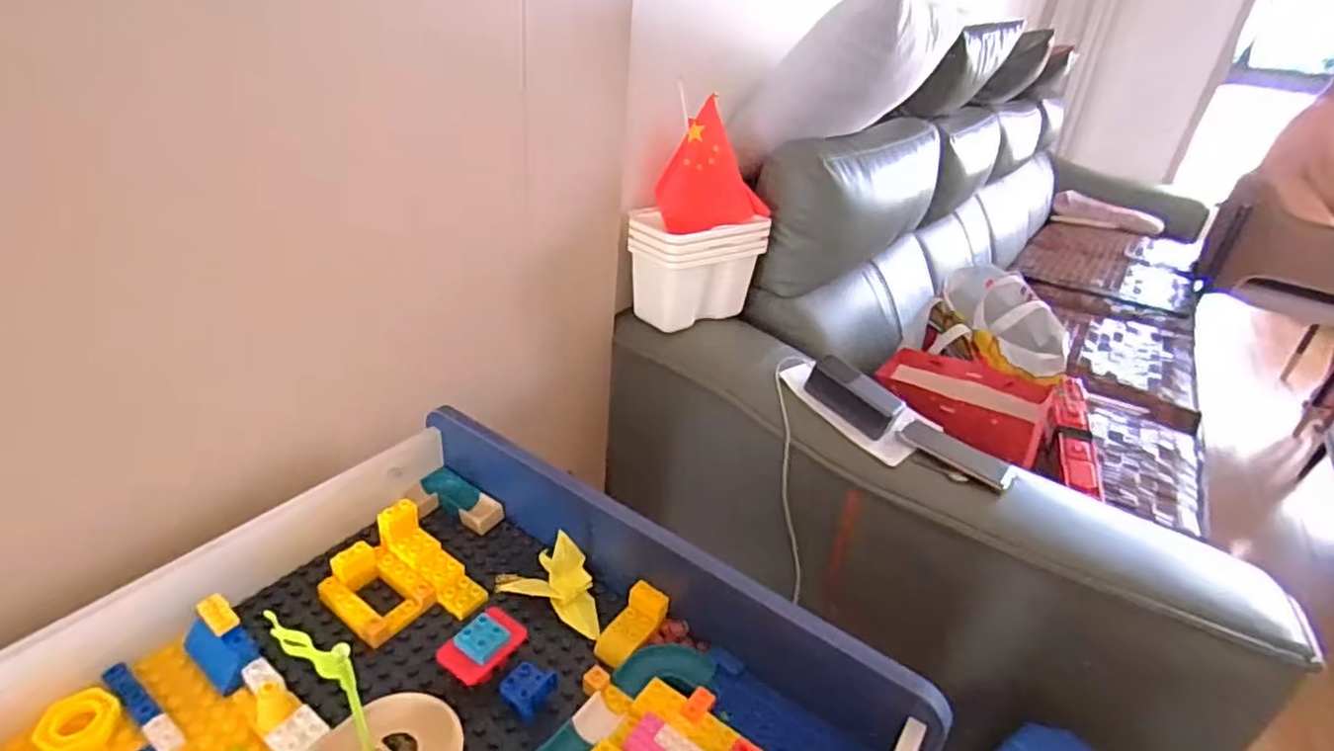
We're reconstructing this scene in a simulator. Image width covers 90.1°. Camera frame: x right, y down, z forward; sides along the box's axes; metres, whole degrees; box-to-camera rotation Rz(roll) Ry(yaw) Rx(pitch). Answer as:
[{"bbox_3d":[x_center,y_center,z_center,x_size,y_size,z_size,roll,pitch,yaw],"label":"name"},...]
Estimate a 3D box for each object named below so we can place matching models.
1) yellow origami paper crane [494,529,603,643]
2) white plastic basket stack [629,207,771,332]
[{"bbox_3d":[-0.096,0.179,0.603,0.101,0.079,0.048,19,32,21],"label":"yellow origami paper crane"},{"bbox_3d":[0.043,-0.174,1.054,0.196,0.155,0.113,-19,38,-37],"label":"white plastic basket stack"}]

